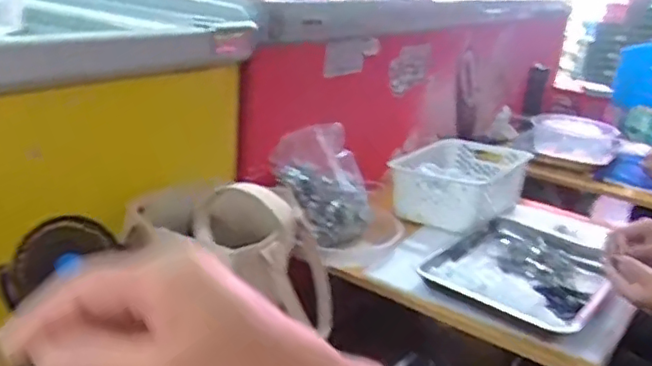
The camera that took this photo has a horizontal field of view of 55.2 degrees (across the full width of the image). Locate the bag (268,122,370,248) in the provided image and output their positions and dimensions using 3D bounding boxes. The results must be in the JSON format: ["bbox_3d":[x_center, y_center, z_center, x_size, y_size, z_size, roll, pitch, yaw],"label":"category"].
[{"bbox_3d":[-0.001,0.004,1.134,0.155,0.217,0.040,-23,-5,-27],"label":"bag"}]

